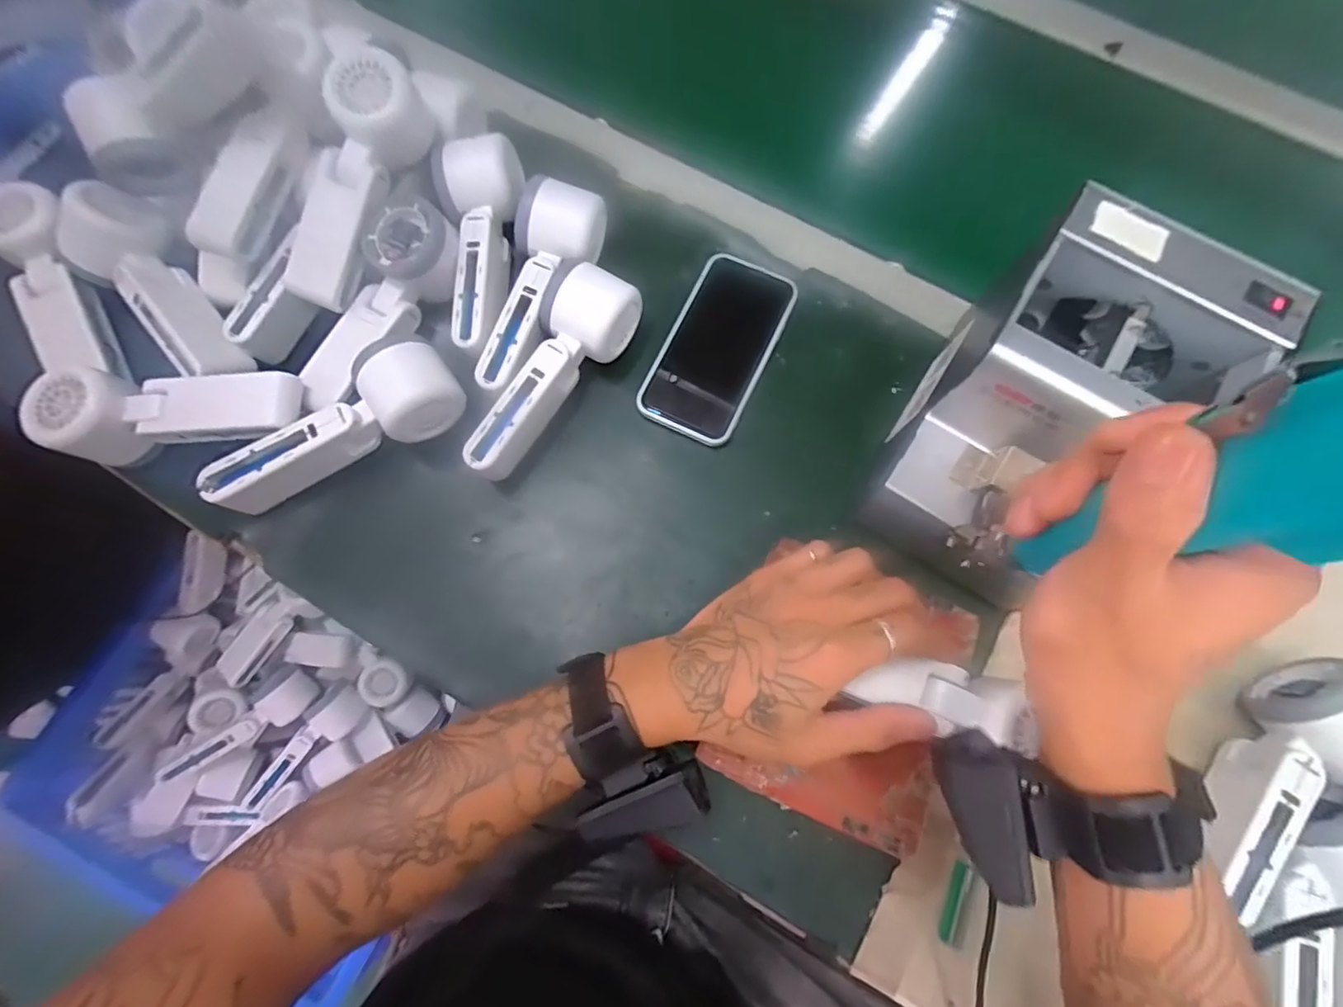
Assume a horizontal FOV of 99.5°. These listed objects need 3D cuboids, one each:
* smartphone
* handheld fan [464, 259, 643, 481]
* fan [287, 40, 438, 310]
[{"bbox_3d":[0.035,-0.117,0.424,0.075,0.010,0.143,25,77,6],"label":"smartphone"},{"bbox_3d":[-0.086,-0.091,0.396,0.054,0.052,0.162,31,78,7],"label":"handheld fan"},{"bbox_3d":[-0.218,-0.218,0.394,0.048,0.053,0.167,24,95,6],"label":"fan"}]

